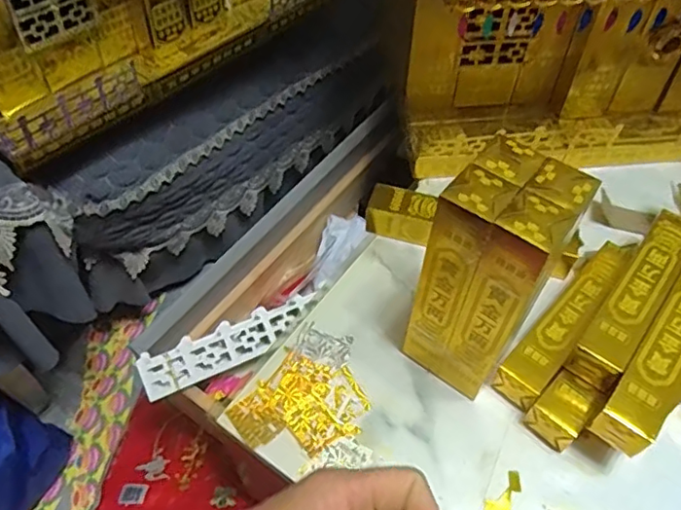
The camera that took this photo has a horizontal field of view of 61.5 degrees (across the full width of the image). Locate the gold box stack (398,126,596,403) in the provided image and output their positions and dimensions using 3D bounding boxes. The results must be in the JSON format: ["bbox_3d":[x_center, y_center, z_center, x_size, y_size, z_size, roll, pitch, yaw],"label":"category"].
[{"bbox_3d":[0.126,0.023,0.494,0.089,0.235,0.088,33,59,22],"label":"gold box stack"}]

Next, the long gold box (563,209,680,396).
[{"bbox_3d":[0.279,0.040,0.548,0.046,0.053,0.200,32,59,22],"label":"long gold box"}]

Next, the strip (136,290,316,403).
[{"bbox_3d":[-0.130,0.105,0.681,0.213,0.009,0.052,-22,81,-19],"label":"strip"}]

